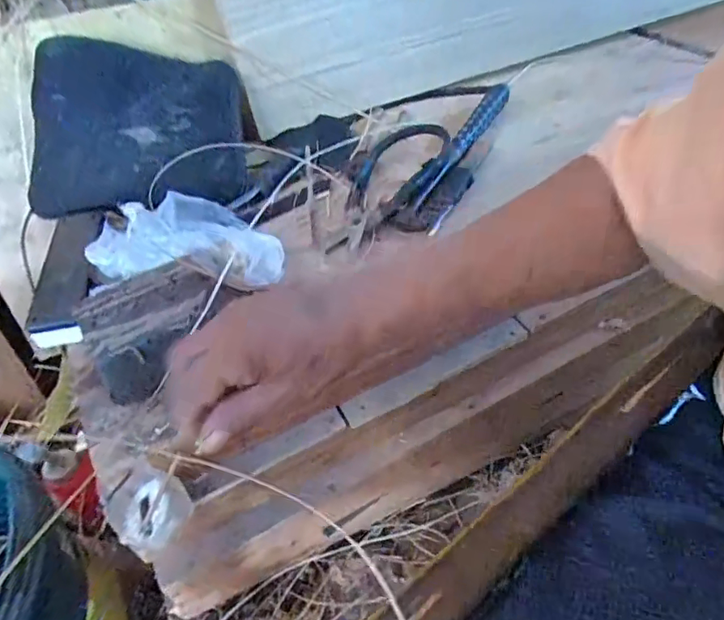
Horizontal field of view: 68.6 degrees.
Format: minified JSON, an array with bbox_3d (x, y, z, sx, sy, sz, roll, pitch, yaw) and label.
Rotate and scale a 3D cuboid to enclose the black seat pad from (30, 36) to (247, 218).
[{"bbox_3d":[-0.255,-0.195,0.587,0.232,0.180,0.053,5,3,-1],"label":"black seat pad"}]

